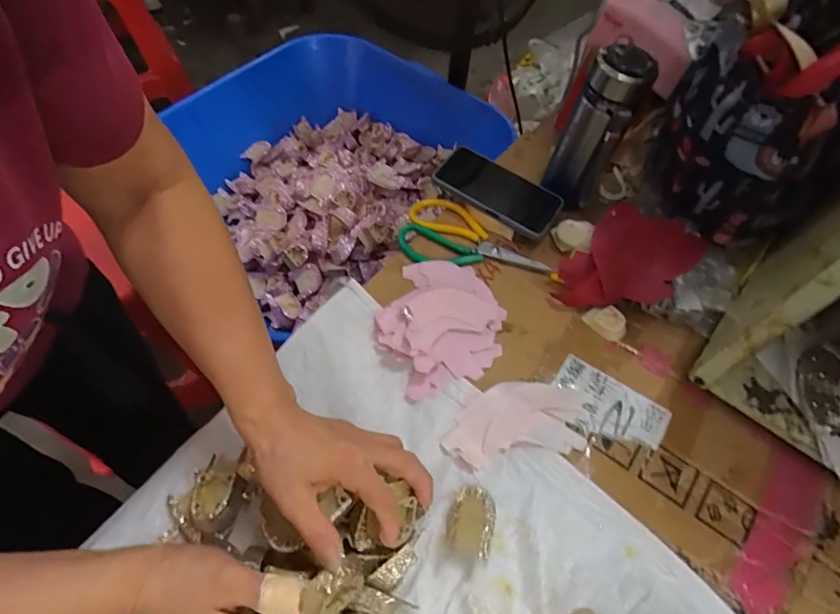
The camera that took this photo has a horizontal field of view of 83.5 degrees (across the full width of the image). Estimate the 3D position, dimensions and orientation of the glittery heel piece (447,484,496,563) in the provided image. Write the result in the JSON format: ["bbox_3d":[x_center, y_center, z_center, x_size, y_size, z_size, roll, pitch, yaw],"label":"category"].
[{"bbox_3d":[0.047,0.199,0.435,0.042,0.016,0.061,19,59,8],"label":"glittery heel piece"}]

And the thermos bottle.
[{"bbox_3d":[0.205,-0.208,0.563,0.074,0.177,0.059,23,61,9],"label":"thermos bottle"}]

